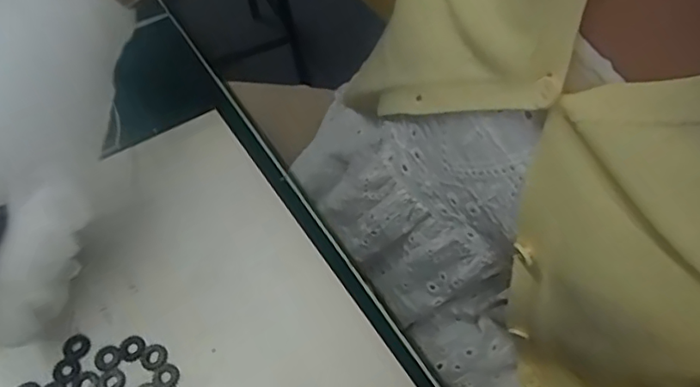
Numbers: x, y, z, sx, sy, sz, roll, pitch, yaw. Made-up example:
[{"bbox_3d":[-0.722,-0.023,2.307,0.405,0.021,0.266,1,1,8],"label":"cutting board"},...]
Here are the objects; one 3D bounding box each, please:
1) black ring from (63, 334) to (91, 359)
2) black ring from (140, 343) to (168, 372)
[{"bbox_3d":[-0.115,0.064,0.246,0.011,0.004,0.011,2,55,-2],"label":"black ring"},{"bbox_3d":[-0.081,0.067,0.241,0.010,0.004,0.011,2,55,-2],"label":"black ring"}]

